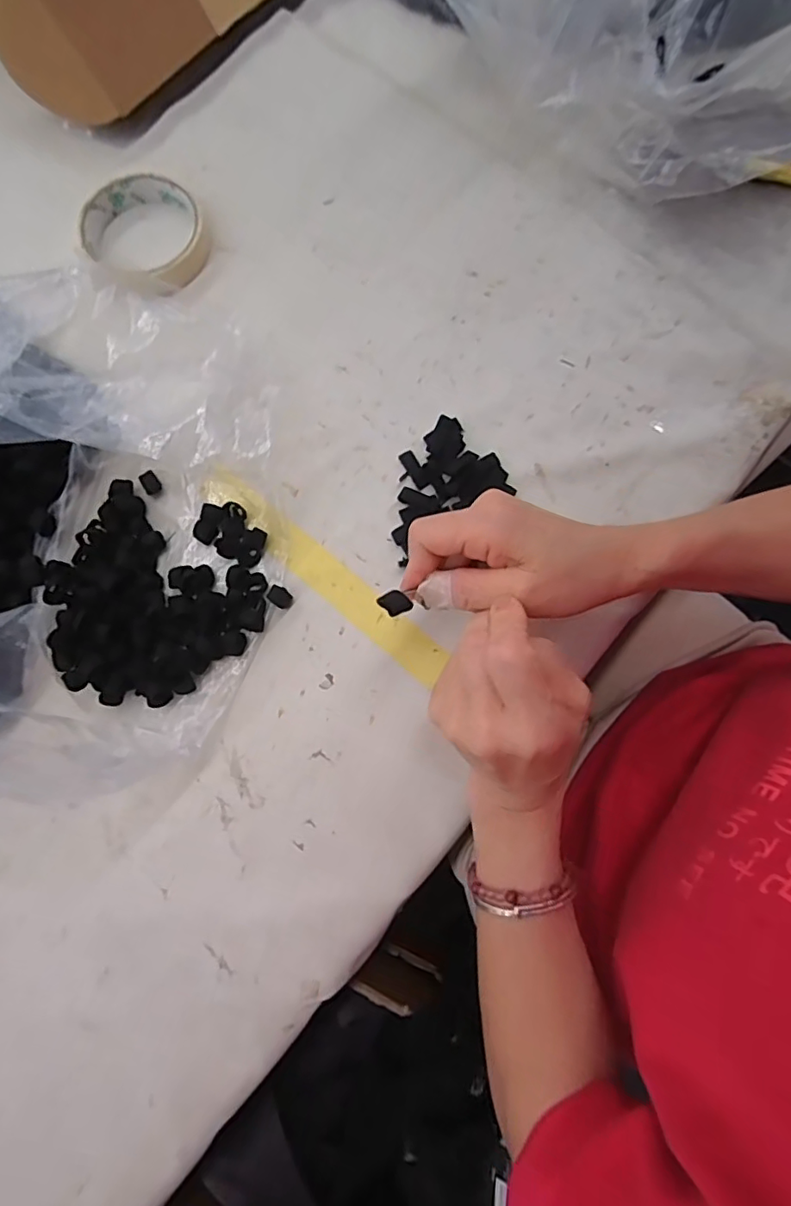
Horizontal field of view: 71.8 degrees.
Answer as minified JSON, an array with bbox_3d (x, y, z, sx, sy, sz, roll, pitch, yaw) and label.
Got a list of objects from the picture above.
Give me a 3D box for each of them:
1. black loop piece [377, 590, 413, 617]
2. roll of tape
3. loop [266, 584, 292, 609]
[{"bbox_3d":[0.000,0.000,0.267,0.015,0.004,0.013,-33,75,18],"label":"black loop piece"},{"bbox_3d":[-0.176,-0.262,0.387,0.087,0.017,0.079,29,80,5],"label":"roll of tape"},{"bbox_3d":[-0.071,-0.004,0.336,0.015,0.008,0.011,37,81,7],"label":"loop"}]

